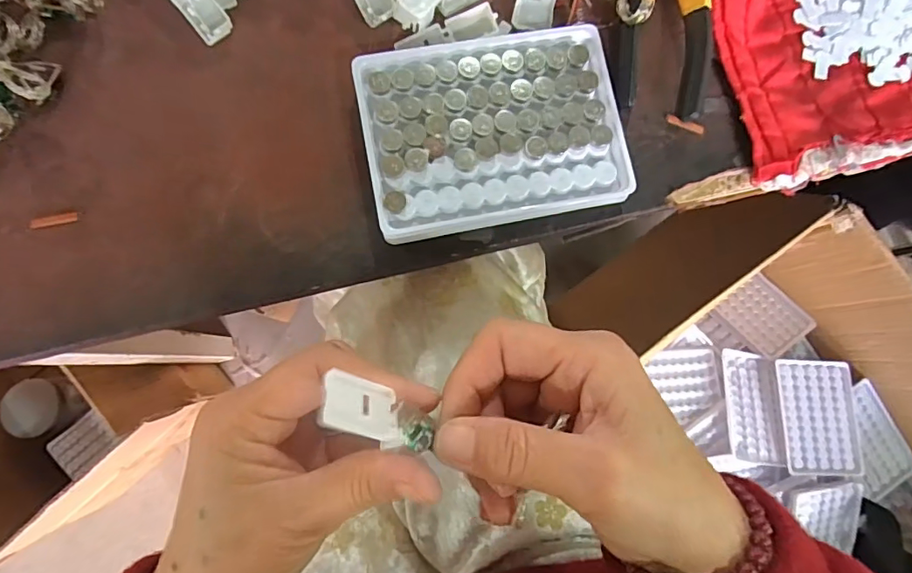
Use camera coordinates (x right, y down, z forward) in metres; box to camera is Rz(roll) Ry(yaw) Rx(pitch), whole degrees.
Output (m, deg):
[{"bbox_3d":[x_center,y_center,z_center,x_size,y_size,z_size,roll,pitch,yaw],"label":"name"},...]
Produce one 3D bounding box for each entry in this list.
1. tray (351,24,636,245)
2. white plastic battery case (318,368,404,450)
[{"bbox_3d":[0.019,-0.081,0.268,0.129,0.021,0.096,-11,83,-5],"label":"tray"},{"bbox_3d":[-0.031,0.042,0.175,0.030,0.021,0.004,30,129,-27],"label":"white plastic battery case"}]

